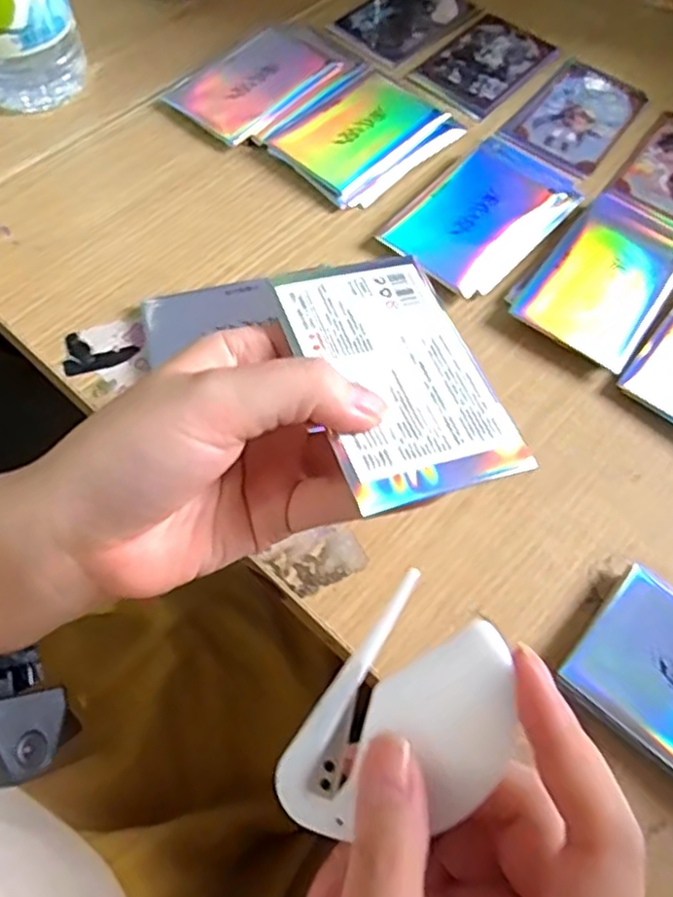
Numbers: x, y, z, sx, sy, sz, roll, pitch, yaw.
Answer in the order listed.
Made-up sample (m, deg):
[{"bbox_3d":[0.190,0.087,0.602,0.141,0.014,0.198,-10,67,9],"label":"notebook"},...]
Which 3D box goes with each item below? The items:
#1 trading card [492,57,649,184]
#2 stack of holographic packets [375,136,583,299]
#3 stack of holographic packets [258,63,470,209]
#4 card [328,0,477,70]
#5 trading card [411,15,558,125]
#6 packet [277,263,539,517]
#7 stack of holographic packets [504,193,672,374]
[{"bbox_3d":[0.146,-0.200,0.411,0.057,0.005,0.098,36,67,14],"label":"trading card"},{"bbox_3d":[0.078,-0.128,0.367,0.069,0.009,0.106,40,68,16],"label":"stack of holographic packets"},{"bbox_3d":[0.015,-0.182,0.391,0.075,0.009,0.094,41,69,16],"label":"stack of holographic packets"},{"bbox_3d":[0.046,-0.285,0.447,0.060,0.006,0.097,40,67,15],"label":"card"},{"bbox_3d":[0.095,-0.244,0.430,0.058,0.004,0.093,39,68,15],"label":"trading card"},{"bbox_3d":[0.018,-0.025,0.218,0.057,0.010,0.092,-18,66,-11],"label":"packet"},{"bbox_3d":[0.142,-0.091,0.352,0.063,0.009,0.103,34,67,14],"label":"stack of holographic packets"}]

